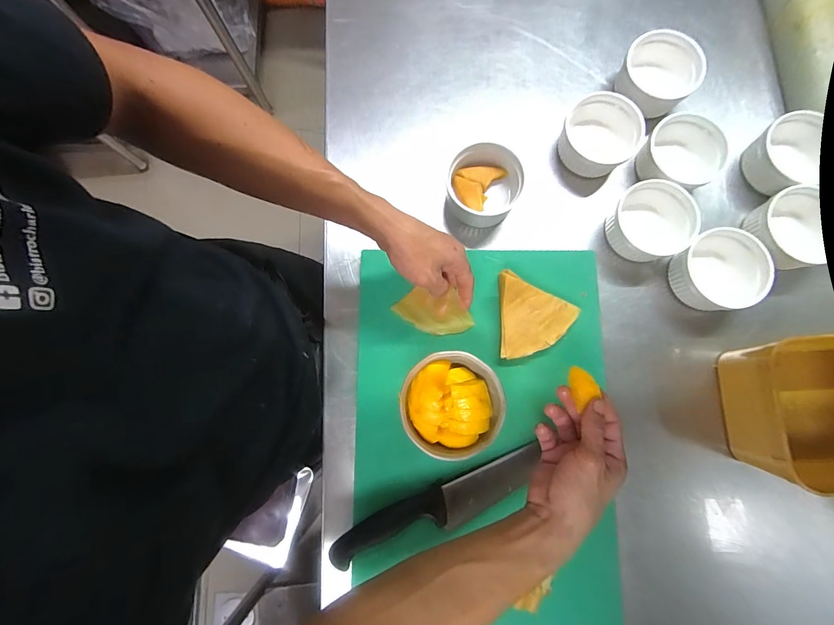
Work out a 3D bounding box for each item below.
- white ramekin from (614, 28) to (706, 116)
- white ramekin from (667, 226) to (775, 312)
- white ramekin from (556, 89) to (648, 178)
[{"bbox_3d":[0.328,-0.330,0.511,0.106,0.061,0.093,40,82,6],"label":"white ramekin"},{"bbox_3d":[0.379,-0.053,0.473,0.091,0.055,0.100,-5,80,-1],"label":"white ramekin"},{"bbox_3d":[0.242,-0.233,0.501,0.098,0.054,0.092,35,81,6],"label":"white ramekin"}]

